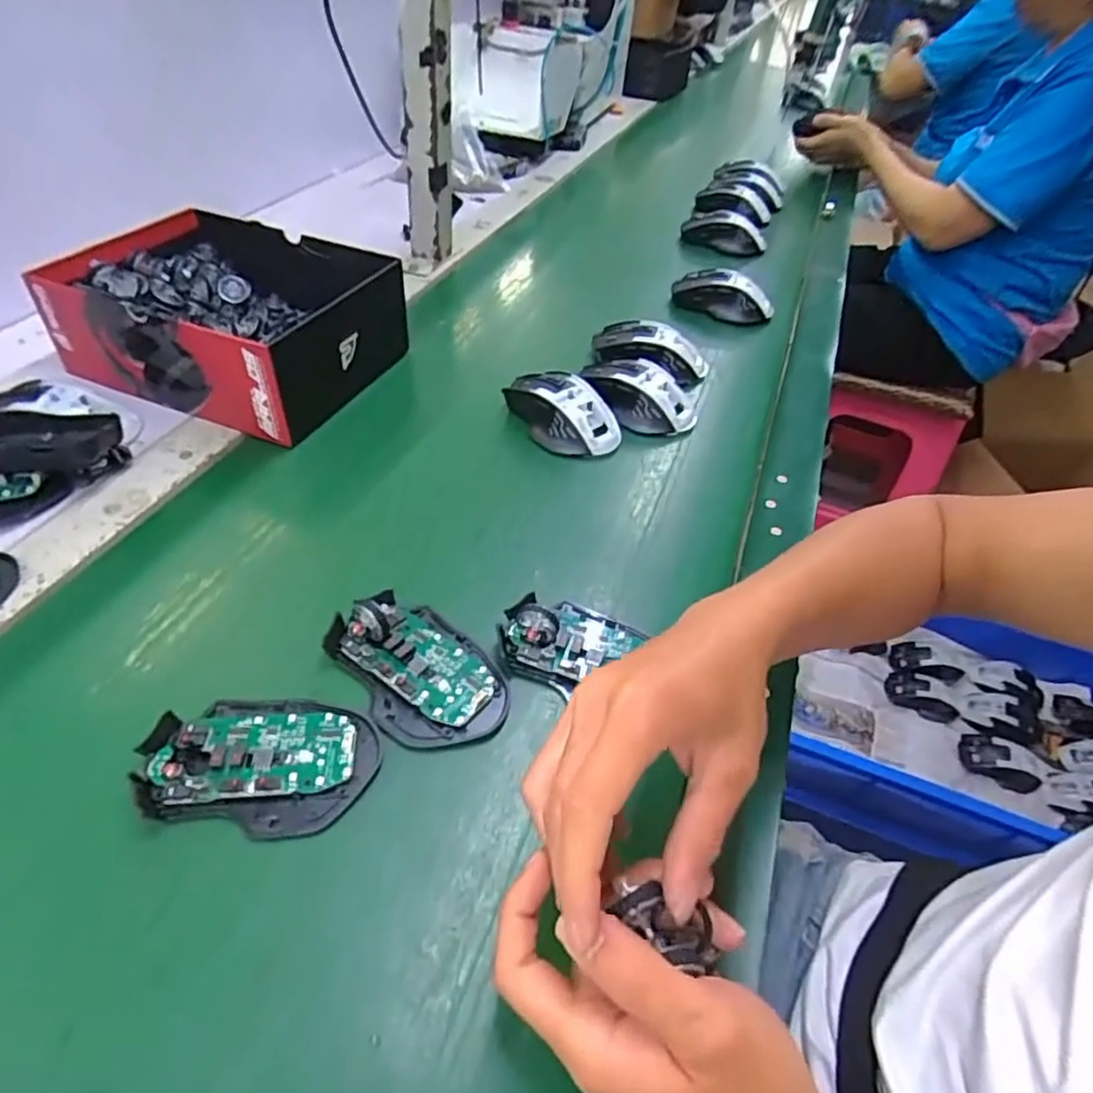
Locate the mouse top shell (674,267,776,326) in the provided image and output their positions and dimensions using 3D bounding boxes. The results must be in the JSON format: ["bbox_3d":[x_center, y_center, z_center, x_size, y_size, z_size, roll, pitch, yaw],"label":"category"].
[{"bbox_3d":[0.200,-0.290,0.777,0.111,0.040,0.050,29,48,21],"label":"mouse top shell"}]

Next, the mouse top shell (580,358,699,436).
[{"bbox_3d":[0.076,-0.138,0.611,0.116,0.036,0.074,30,49,21],"label":"mouse top shell"}]

